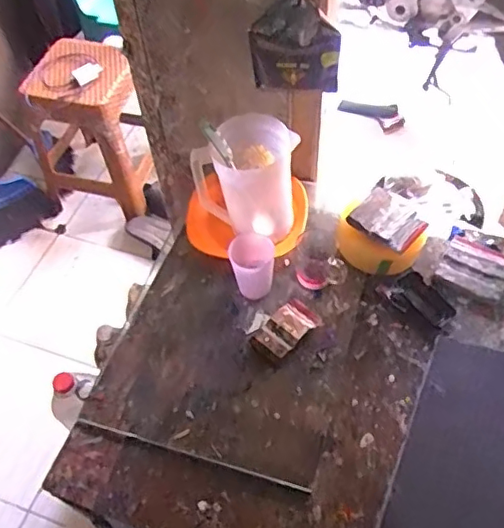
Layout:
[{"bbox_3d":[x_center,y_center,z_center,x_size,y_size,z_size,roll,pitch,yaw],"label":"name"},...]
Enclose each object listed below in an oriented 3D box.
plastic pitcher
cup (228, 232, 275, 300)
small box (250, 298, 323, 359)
[{"bbox_3d":[-0.012,-0.150,1.029,0.171,0.189,0.128,8,55,9],"label":"plastic pitcher"},{"bbox_3d":[0.002,0.009,1.014,0.078,0.107,0.076,-7,54,-1],"label":"cup"},{"bbox_3d":[0.057,0.109,0.973,0.113,0.027,0.064,-38,60,-22],"label":"small box"}]

